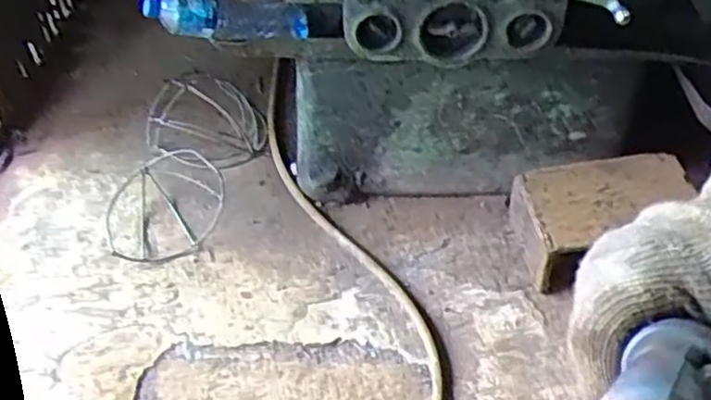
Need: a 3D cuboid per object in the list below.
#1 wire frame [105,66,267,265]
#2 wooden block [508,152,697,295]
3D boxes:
[{"bbox_3d":[-0.350,-0.081,1.534,0.260,0.092,0.469,8,47,9],"label":"wire frame"},{"bbox_3d":[0.453,0.045,1.358,0.301,0.145,0.207,-6,47,-4],"label":"wooden block"}]

